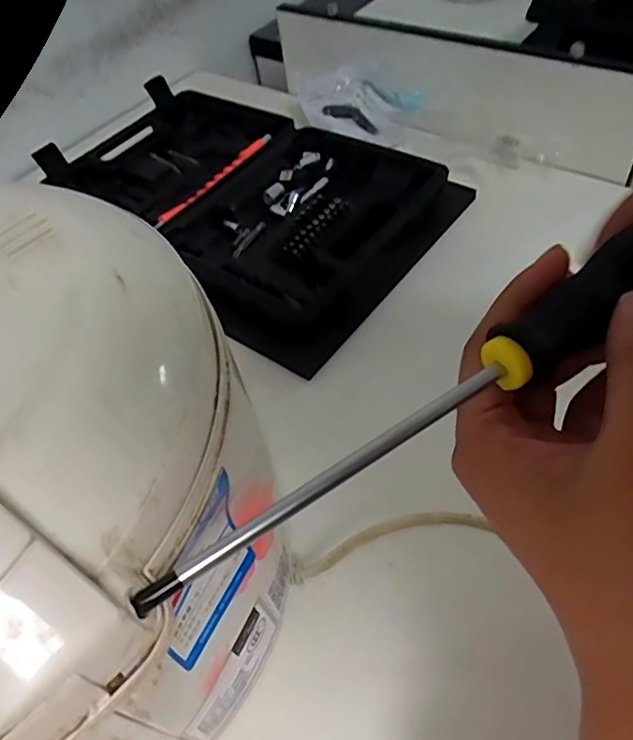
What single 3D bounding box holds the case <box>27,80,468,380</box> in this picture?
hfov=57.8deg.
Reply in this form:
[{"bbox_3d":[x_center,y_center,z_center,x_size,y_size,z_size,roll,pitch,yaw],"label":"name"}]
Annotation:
[{"bbox_3d":[-0.073,-0.170,0.531,0.372,0.040,0.238,31,62,28],"label":"case"}]

